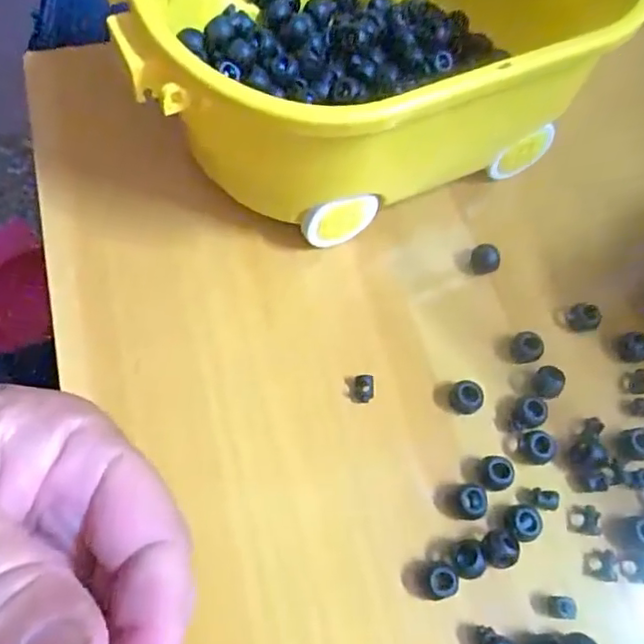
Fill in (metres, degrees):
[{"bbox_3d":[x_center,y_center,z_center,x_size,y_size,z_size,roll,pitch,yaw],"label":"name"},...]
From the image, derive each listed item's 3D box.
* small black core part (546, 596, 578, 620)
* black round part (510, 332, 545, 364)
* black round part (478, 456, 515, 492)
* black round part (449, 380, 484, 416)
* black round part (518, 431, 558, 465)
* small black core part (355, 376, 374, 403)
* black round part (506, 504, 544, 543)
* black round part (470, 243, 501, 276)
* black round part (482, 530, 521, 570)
[{"bbox_3d":[0.100,0.120,0.255,0.008,0.013,0.009,2,66,-2],"label":"small black core part"},{"bbox_3d":[0.102,0.014,0.305,0.014,0.011,0.014,1,66,-2],"label":"black round part"},{"bbox_3d":[0.078,0.069,0.275,0.016,0.010,0.015,1,66,-2],"label":"black round part"},{"bbox_3d":[0.068,0.036,0.290,0.014,0.013,0.014,1,66,-2],"label":"black round part"},{"bbox_3d":[0.100,0.058,0.282,0.014,0.011,0.016,-30,71,-15],"label":"black round part"},{"bbox_3d":[0.020,0.033,0.289,0.009,0.009,0.012,5,66,0],"label":"small black core part"},{"bbox_3d":[0.088,0.088,0.267,0.015,0.009,0.014,1,66,-2],"label":"black round part"},{"bbox_3d":[0.086,-0.032,0.324,0.015,0.012,0.013,26,67,8],"label":"black round part"},{"bbox_3d":[0.076,0.097,0.261,0.014,0.012,0.015,1,66,-2],"label":"black round part"}]

